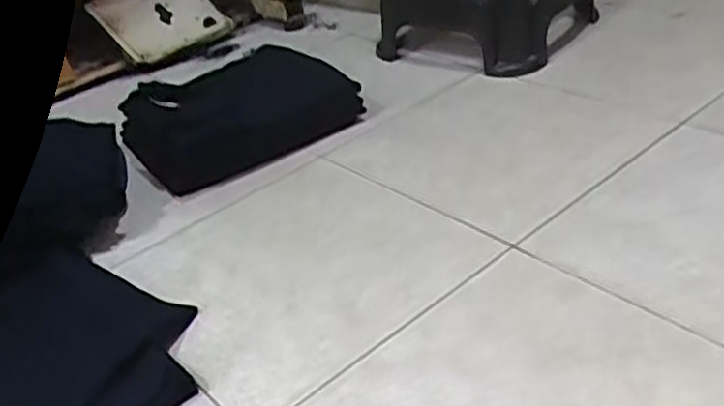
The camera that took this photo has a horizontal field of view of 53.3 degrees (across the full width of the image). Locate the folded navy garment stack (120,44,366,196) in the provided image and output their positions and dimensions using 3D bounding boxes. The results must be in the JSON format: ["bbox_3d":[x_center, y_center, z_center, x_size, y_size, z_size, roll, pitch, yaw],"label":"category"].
[{"bbox_3d":[-0.202,-0.169,1.232,0.372,0.126,0.204,-23,37,-25],"label":"folded navy garment stack"}]

